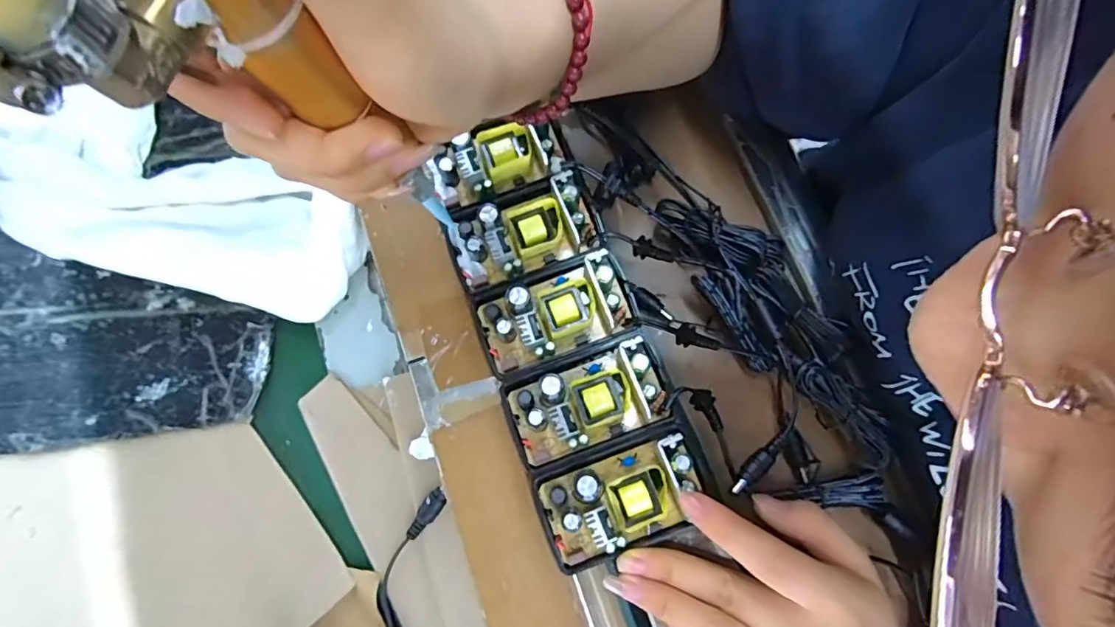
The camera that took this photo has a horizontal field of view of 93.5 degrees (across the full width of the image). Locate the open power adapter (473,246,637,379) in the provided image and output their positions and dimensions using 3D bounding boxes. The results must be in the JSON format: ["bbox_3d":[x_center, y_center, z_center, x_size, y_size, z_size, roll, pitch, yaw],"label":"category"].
[{"bbox_3d":[-0.003,0.000,0.276,0.077,0.032,0.043,-21,77,-4],"label":"open power adapter"}]

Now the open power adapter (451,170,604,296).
[{"bbox_3d":[-0.020,-0.045,0.288,0.078,0.028,0.046,-21,76,-4],"label":"open power adapter"}]

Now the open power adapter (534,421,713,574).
[{"bbox_3d":[0.032,0.088,0.251,0.080,0.024,0.047,-18,78,-5],"label":"open power adapter"}]

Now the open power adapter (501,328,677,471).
[{"bbox_3d":[0.016,0.046,0.265,0.080,0.032,0.051,-22,77,-4],"label":"open power adapter"}]

